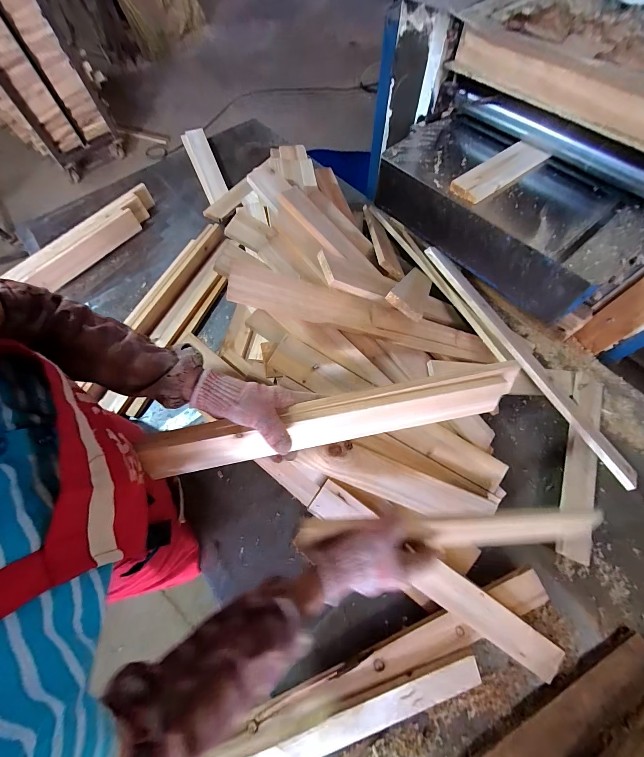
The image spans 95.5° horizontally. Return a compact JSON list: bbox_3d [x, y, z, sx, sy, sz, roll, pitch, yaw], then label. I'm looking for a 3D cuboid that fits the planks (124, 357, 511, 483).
[{"bbox_3d":[0.026,0.060,0.394,0.491,0.072,0.022,-11,29,-6],"label":"planks"}]

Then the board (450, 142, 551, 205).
[{"bbox_3d":[0.379,-0.444,0.626,0.235,0.017,0.075,-36,71,-13],"label":"board"}]

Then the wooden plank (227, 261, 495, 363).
[{"bbox_3d":[0.106,-0.102,0.516,0.517,0.017,0.069,10,79,-24],"label":"wooden plank"}]

